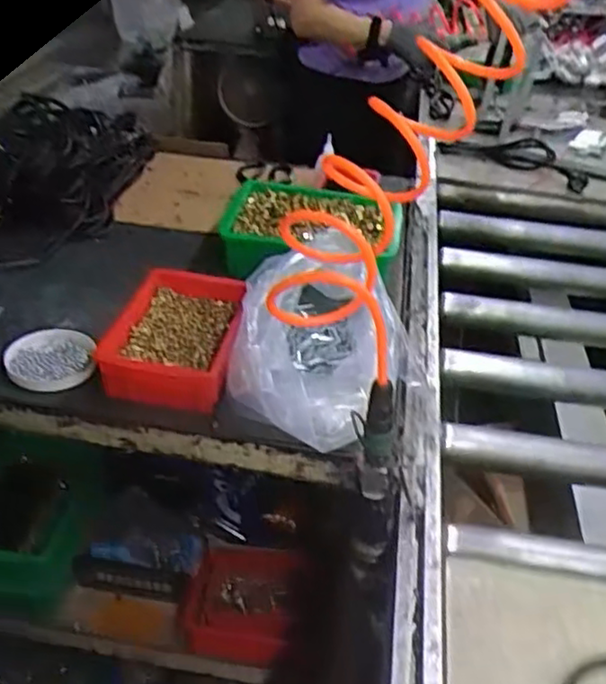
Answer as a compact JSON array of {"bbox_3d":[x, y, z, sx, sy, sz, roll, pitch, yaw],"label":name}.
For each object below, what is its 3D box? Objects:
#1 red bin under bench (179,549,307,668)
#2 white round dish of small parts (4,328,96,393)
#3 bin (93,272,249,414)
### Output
[{"bbox_3d":[-0.081,0.364,0.971,0.160,0.092,0.136,6,36,1],"label":"red bin under bench"},{"bbox_3d":[-0.293,0.019,0.804,0.097,0.012,0.098,-14,47,-25],"label":"white round dish of small parts"},{"bbox_3d":[-0.146,-0.010,0.812,0.133,0.075,0.200,8,36,4],"label":"bin"}]

